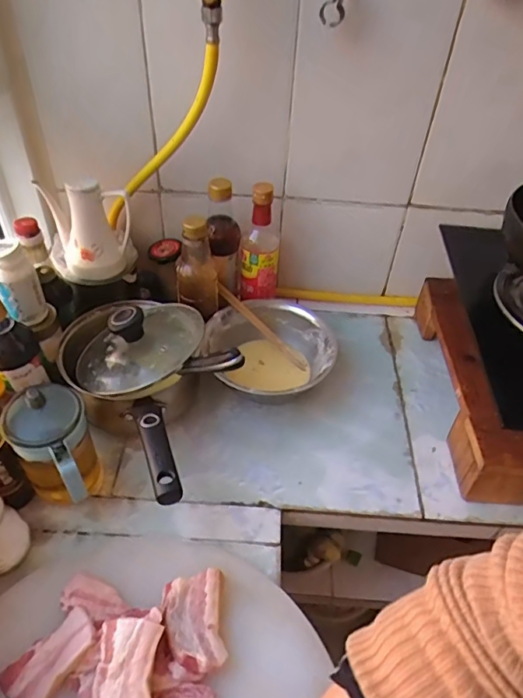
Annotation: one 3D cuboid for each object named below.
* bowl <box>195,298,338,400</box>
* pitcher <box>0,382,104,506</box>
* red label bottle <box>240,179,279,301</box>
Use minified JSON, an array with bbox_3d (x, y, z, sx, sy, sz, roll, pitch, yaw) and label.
[{"bbox_3d":[0.011,0.008,0.823,0.200,0.070,0.209,2,45,-2],"label":"bowl"},{"bbox_3d":[-0.243,0.131,0.622,0.085,0.148,0.117,-22,50,-24],"label":"pitcher"},{"bbox_3d":[-0.001,-0.172,0.860,0.065,0.216,0.055,2,45,-2],"label":"red label bottle"}]

